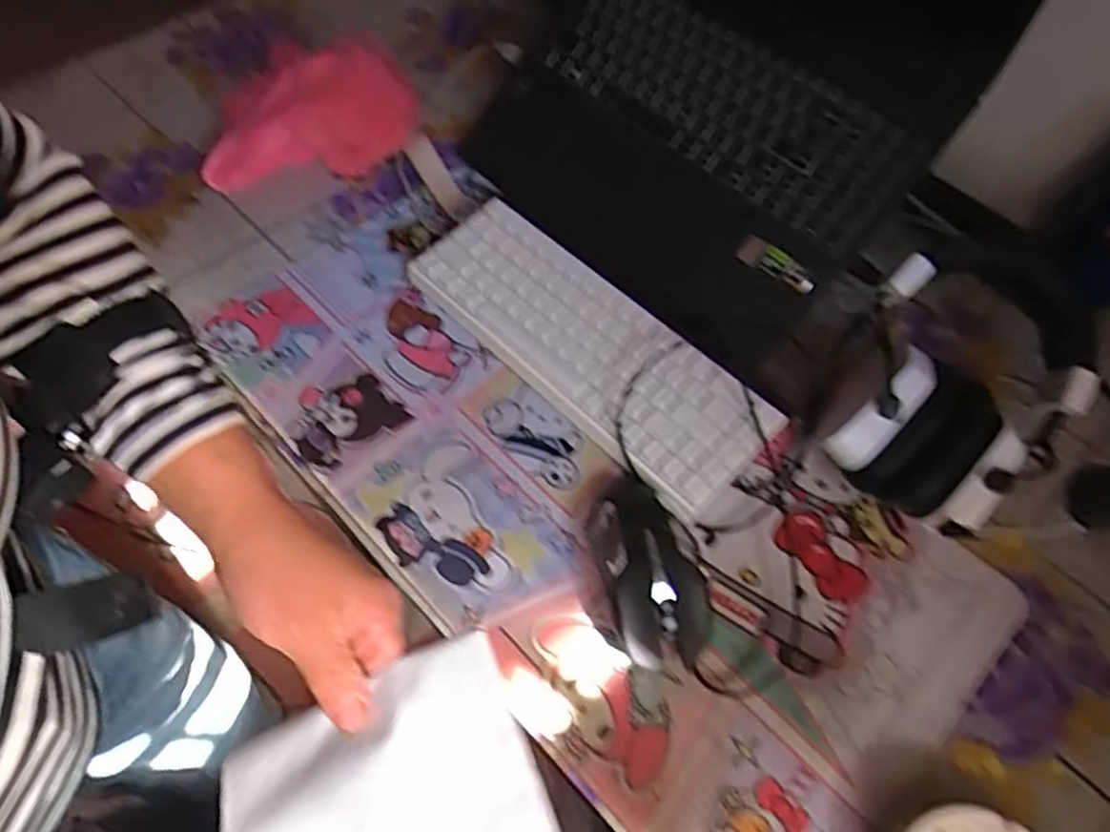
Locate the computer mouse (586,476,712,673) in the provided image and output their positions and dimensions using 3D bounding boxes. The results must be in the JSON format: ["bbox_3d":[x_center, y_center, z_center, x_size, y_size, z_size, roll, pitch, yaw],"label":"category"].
[{"bbox_3d":[0.060,0.096,0.454,0.075,0.038,0.127,0,62,-1],"label":"computer mouse"}]

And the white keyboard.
[{"bbox_3d":[0.023,-0.056,0.546,0.307,0.038,0.103,41,69,19],"label":"white keyboard"}]

